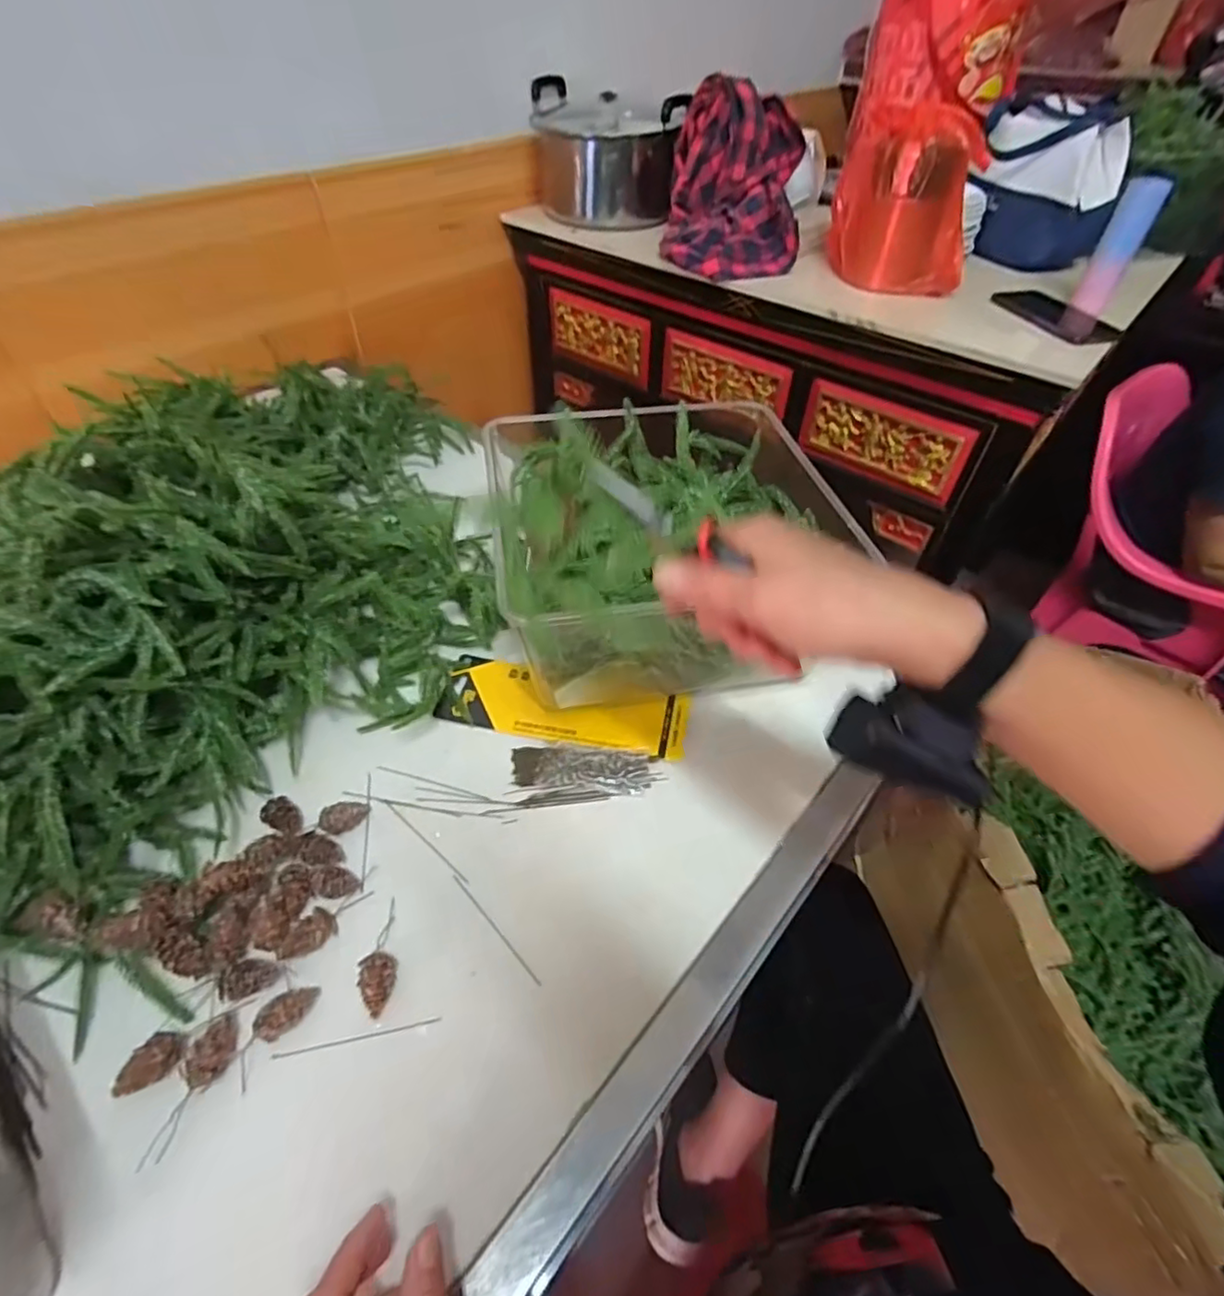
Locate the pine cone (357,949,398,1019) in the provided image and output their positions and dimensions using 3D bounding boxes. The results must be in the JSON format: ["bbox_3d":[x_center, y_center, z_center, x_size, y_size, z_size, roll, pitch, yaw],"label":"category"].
[{"bbox_3d":[-0.153,0.216,0.405,0.021,0.019,0.039,-6,48,-8],"label":"pine cone"}]

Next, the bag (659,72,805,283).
[{"bbox_3d":[0.191,-0.715,0.957,0.204,0.188,0.253,7,48,4],"label":"bag"}]

